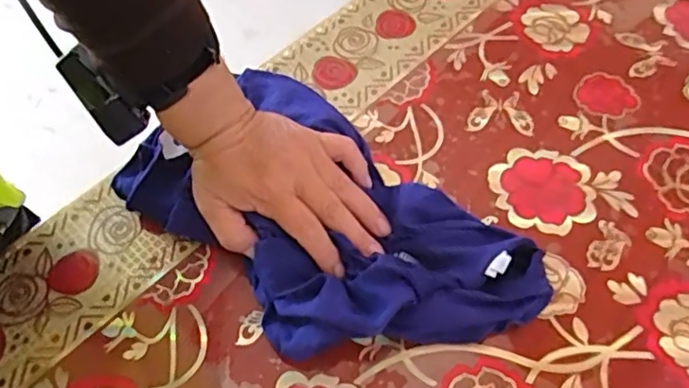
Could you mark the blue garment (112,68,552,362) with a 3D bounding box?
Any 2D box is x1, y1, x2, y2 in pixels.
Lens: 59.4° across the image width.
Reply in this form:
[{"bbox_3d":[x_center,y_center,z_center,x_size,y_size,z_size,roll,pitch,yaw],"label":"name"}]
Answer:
[{"bbox_3d":[-0.016,0.017,0.427,0.289,0.040,0.165,38,67,22],"label":"blue garment"}]

